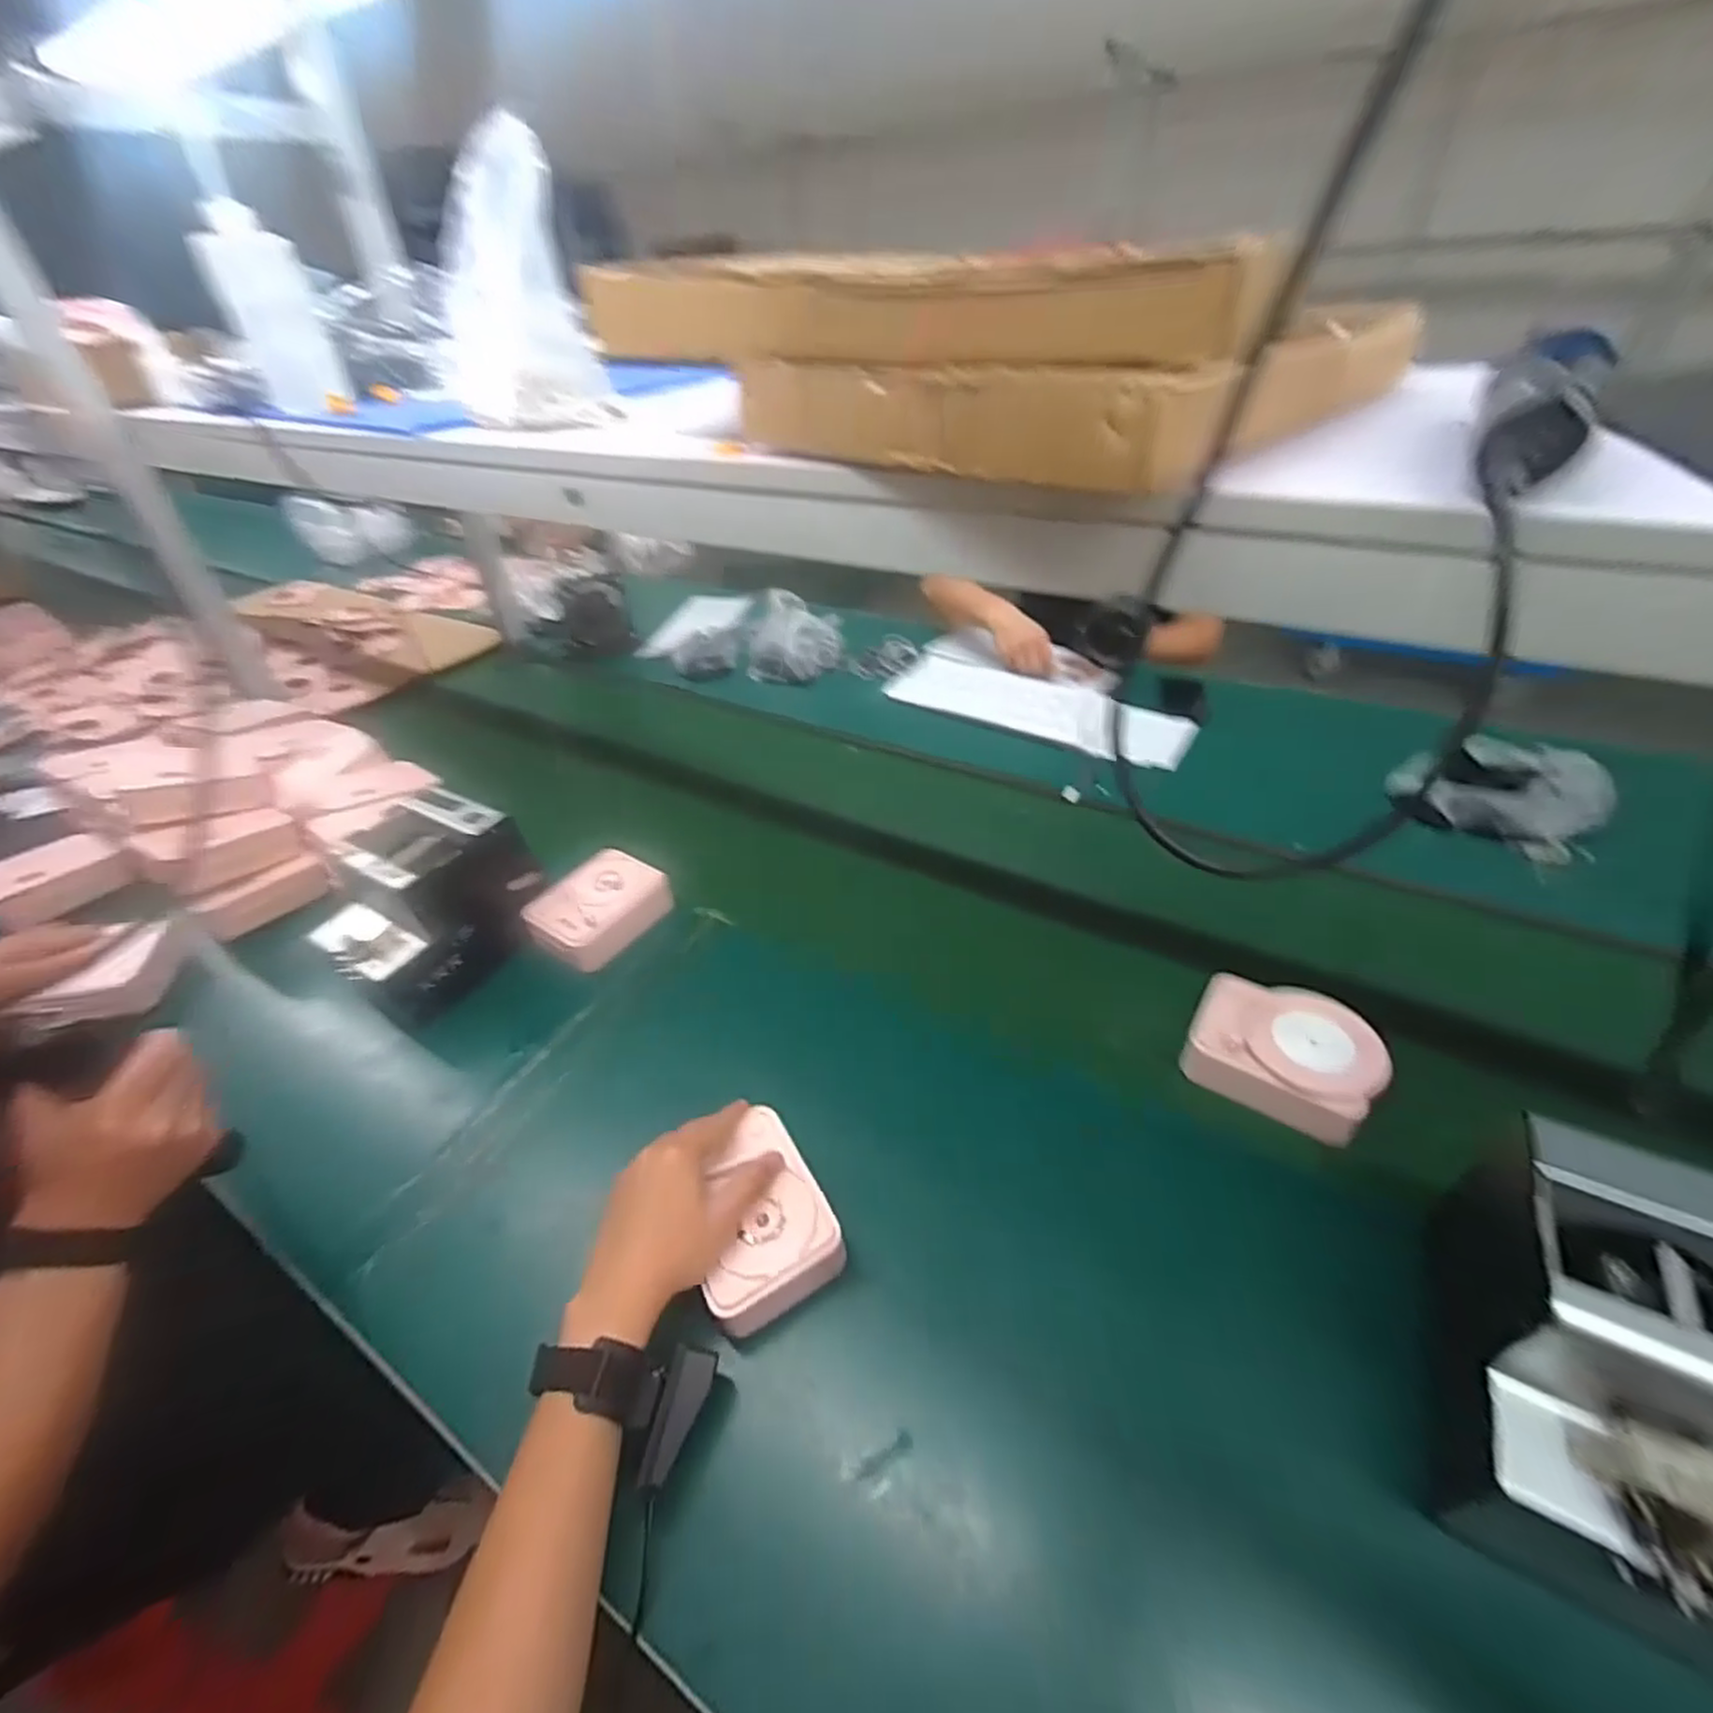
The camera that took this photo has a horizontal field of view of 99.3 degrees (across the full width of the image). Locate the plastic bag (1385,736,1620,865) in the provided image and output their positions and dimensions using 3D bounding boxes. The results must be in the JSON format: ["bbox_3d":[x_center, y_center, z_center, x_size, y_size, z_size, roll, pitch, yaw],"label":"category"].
[{"bbox_3d":[0.741,-0.079,0.849,0.125,0.086,0.194,-28,44,-26],"label":"plastic bag"}]

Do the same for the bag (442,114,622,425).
[{"bbox_3d":[-0.284,-0.466,0.599,0.116,0.179,0.106,-14,40,-12],"label":"bag"}]

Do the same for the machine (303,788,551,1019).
[{"bbox_3d":[-0.433,0.041,0.734,0.141,0.138,0.184,20,45,27],"label":"machine"}]

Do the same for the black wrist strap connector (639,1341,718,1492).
[{"bbox_3d":[-0.108,0.331,0.432,0.020,0.022,0.069,9,41,16],"label":"black wrist strap connector"}]

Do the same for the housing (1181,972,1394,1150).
[{"bbox_3d":[0.354,0.159,0.604,0.135,0.052,0.106,28,49,33],"label":"housing"}]

